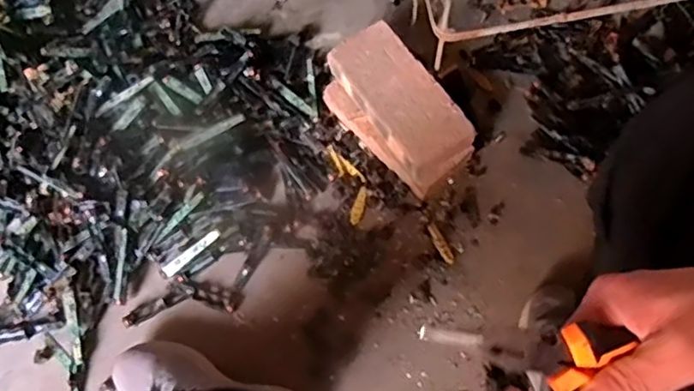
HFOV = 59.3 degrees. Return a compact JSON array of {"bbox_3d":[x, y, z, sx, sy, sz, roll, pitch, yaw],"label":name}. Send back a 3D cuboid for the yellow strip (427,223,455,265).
[{"bbox_3d":[0.138,0.071,0.900,0.016,0.004,0.066,-27,71,-6],"label":"yellow strip"}]

